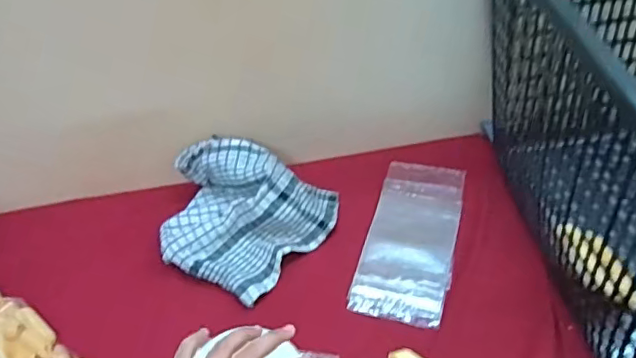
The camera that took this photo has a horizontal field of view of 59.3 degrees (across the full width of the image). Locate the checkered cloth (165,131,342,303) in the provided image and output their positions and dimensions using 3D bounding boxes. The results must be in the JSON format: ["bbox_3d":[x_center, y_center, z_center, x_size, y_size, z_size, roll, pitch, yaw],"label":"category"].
[{"bbox_3d":[-0.091,0.039,0.658,0.183,0.076,0.165,18,52,21],"label":"checkered cloth"}]

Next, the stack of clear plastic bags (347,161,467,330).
[{"bbox_3d":[0.112,0.061,0.660,0.101,0.007,0.232,10,50,15],"label":"stack of clear plastic bags"}]

